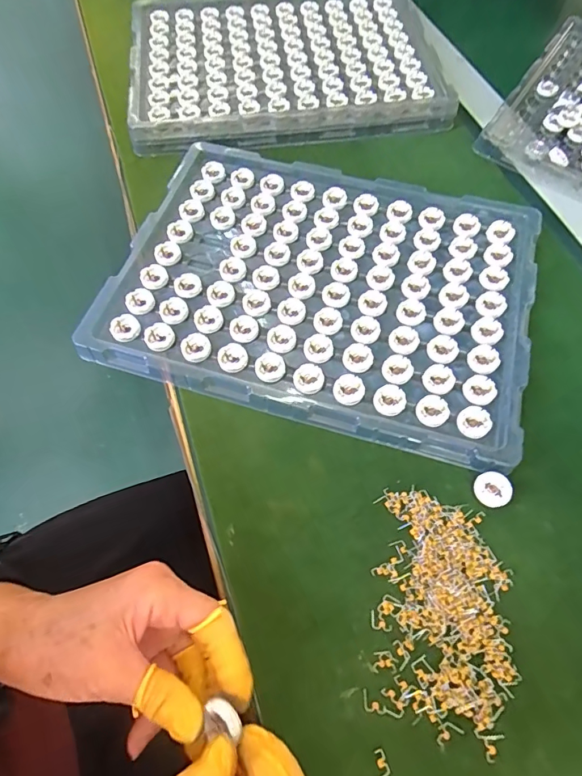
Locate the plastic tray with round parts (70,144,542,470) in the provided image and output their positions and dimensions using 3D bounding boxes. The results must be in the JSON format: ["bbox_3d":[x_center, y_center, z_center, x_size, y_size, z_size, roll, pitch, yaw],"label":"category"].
[{"bbox_3d":[0.029,-0.096,0.389,0.337,0.019,0.272,16,64,6],"label":"plastic tray with round parts"}]

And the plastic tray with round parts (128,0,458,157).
[{"bbox_3d":[-0.012,-0.382,0.522,0.336,0.027,0.262,-8,64,-6],"label":"plastic tray with round parts"}]

